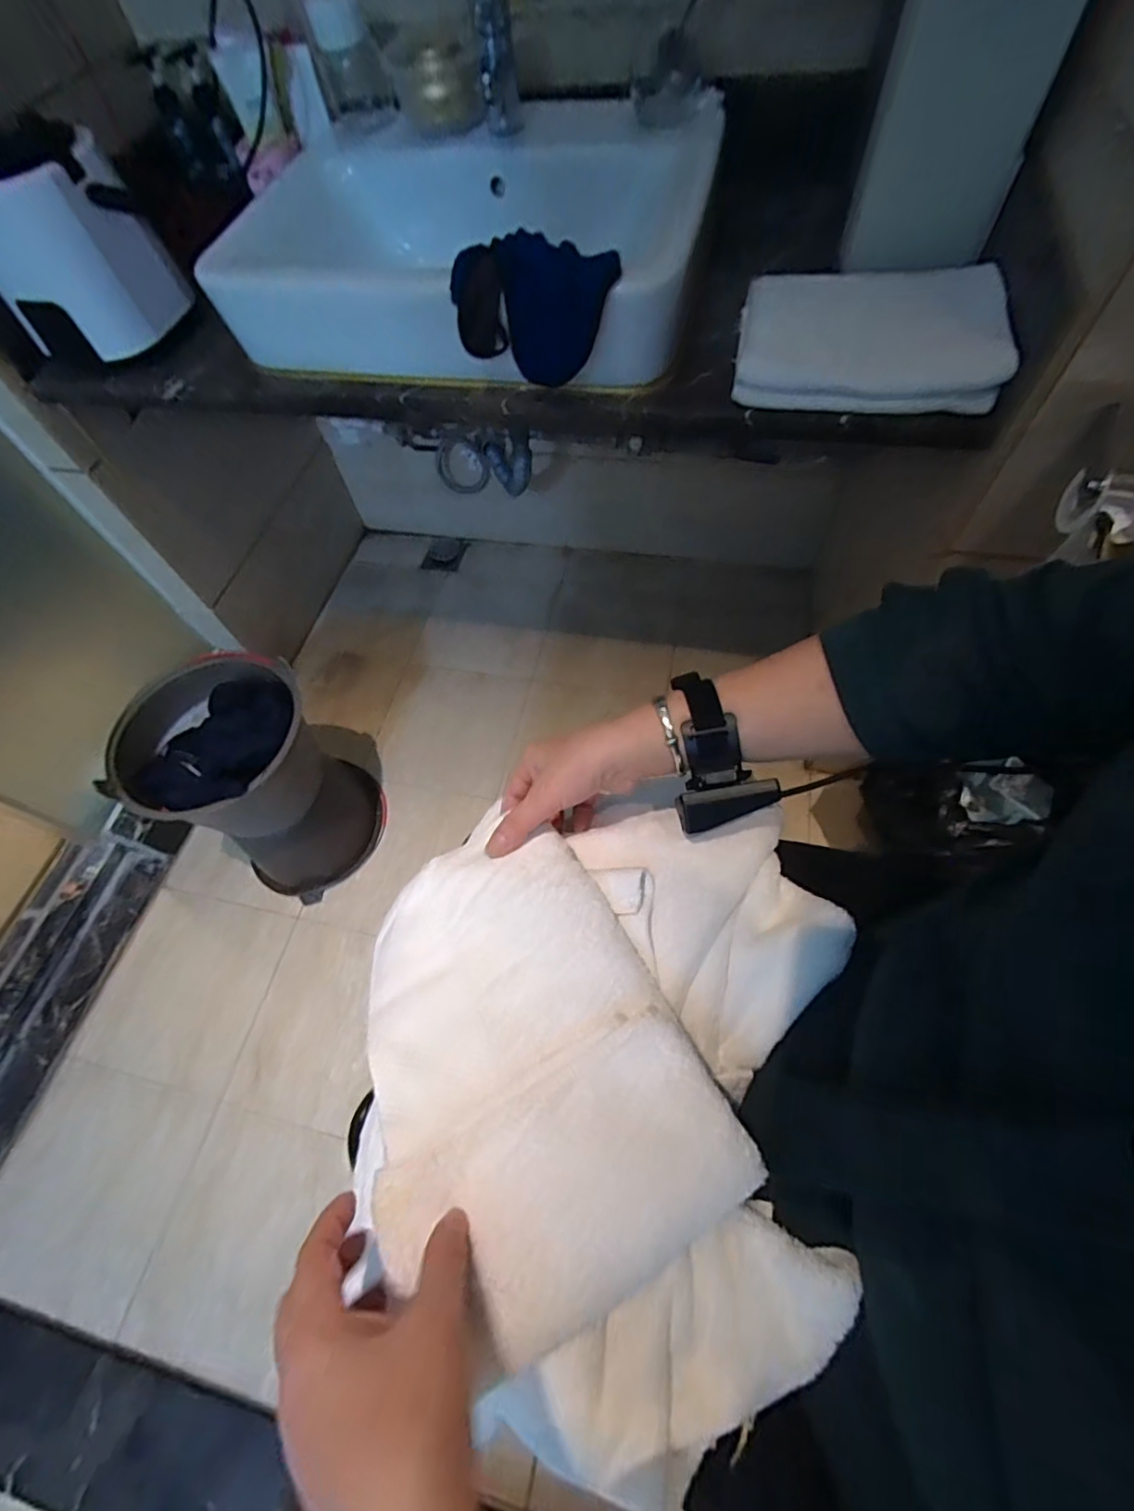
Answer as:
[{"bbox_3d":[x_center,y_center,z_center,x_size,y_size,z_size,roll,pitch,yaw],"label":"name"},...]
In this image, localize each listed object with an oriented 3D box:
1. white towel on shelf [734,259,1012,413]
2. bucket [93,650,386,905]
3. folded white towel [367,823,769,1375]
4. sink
[{"bbox_3d":[0.315,-0.450,0.610,0.250,0.051,0.197,10,63,9],"label":"white towel on shelf"},{"bbox_3d":[-0.534,0.037,0.997,0.300,0.386,0.273,-2,62,3],"label":"bucket"},{"bbox_3d":[-0.035,0.167,0.356,0.181,0.031,0.269,-28,45,-6],"label":"folded white towel"},{"bbox_3d":[-0.114,-0.626,0.701,0.555,0.123,0.422,6,63,7],"label":"sink"}]

